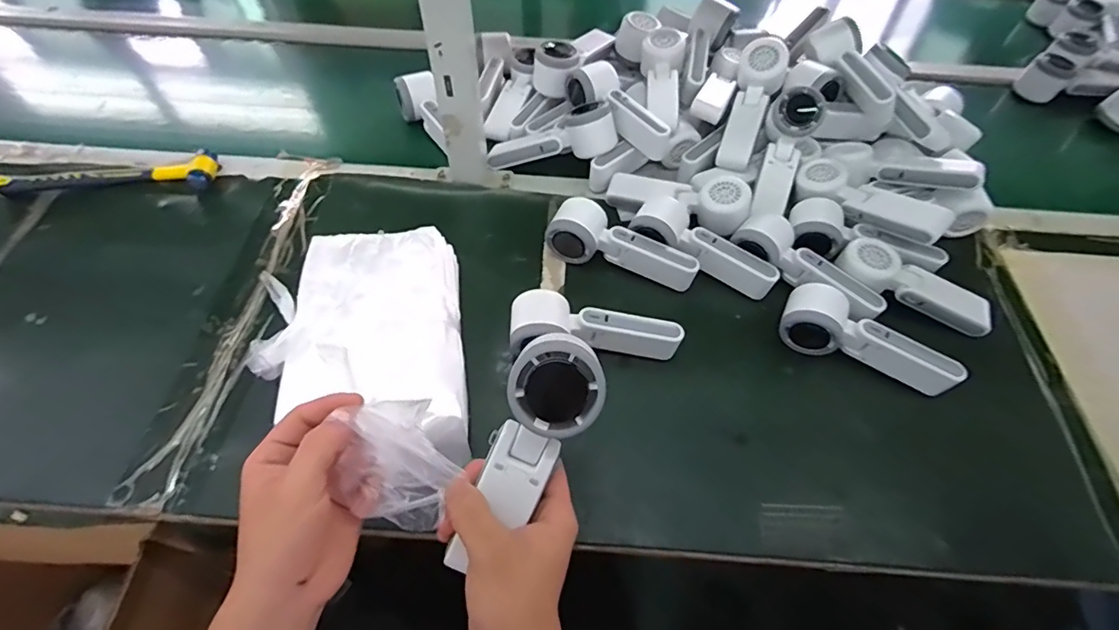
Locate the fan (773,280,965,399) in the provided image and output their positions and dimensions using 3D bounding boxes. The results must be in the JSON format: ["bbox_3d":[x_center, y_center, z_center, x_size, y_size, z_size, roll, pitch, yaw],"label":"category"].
[{"bbox_3d":[0.310,0.023,0.511,0.164,0.043,0.054,22,58,12],"label":"fan"}]

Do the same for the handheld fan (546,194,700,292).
[{"bbox_3d":[0.073,-0.079,0.573,0.164,0.048,0.055,17,57,9],"label":"handheld fan"}]

